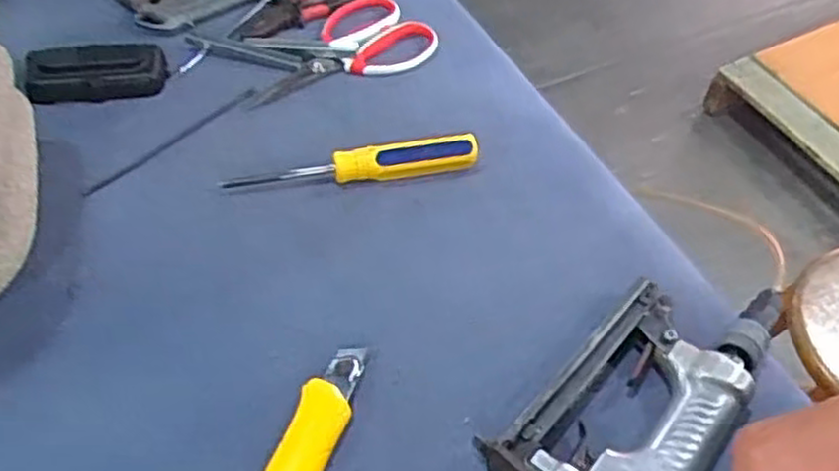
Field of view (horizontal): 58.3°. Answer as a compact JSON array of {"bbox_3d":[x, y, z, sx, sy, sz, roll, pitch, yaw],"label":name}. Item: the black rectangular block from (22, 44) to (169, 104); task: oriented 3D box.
[{"bbox_3d":[-0.268,-0.136,0.622,0.109,0.018,0.056,-11,54,-15],"label":"black rectangular block"}]

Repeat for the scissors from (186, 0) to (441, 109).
[{"bbox_3d":[-0.086,-0.171,0.671,0.202,0.016,0.102,-19,56,-20],"label":"scissors"}]

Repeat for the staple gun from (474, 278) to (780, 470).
[{"bbox_3d":[0.134,0.109,0.459,0.136,0.045,0.225,28,54,15],"label":"staple gun"}]

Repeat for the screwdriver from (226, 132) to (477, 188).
[{"bbox_3d":[-0.051,-0.055,0.577,0.190,0.028,0.022,-6,53,-11],"label":"screwdriver"}]

